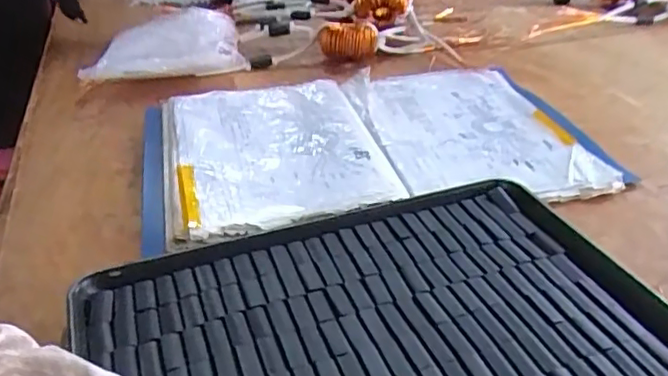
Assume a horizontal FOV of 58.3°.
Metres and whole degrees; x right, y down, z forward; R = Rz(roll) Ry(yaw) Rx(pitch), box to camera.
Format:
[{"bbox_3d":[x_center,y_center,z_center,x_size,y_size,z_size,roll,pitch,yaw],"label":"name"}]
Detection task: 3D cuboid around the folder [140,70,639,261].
[{"bbox_3d":[0.034,-0.056,0.660,0.474,0.030,0.311,-8,34,-13],"label":"folder"}]

